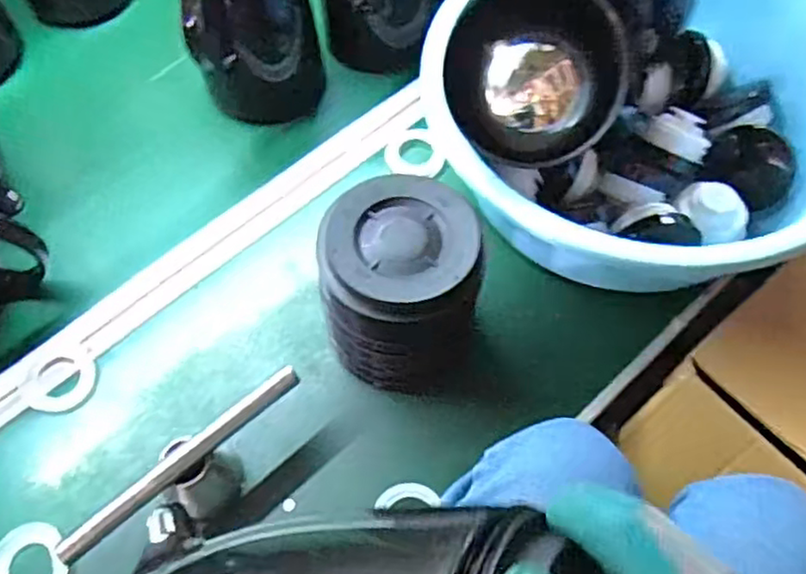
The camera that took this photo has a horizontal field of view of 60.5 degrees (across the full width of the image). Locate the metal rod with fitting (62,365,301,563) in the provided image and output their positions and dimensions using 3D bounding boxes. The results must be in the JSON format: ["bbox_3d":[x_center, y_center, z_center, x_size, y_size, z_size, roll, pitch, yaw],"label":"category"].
[{"bbox_3d":[-0.152,0.142,0.521,0.192,0.066,0.045,-38,66,-17],"label":"metal rod with fitting"}]

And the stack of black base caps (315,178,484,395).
[{"bbox_3d":[0.001,0.001,0.551,0.113,0.146,0.114,23,65,15],"label":"stack of black base caps"}]

